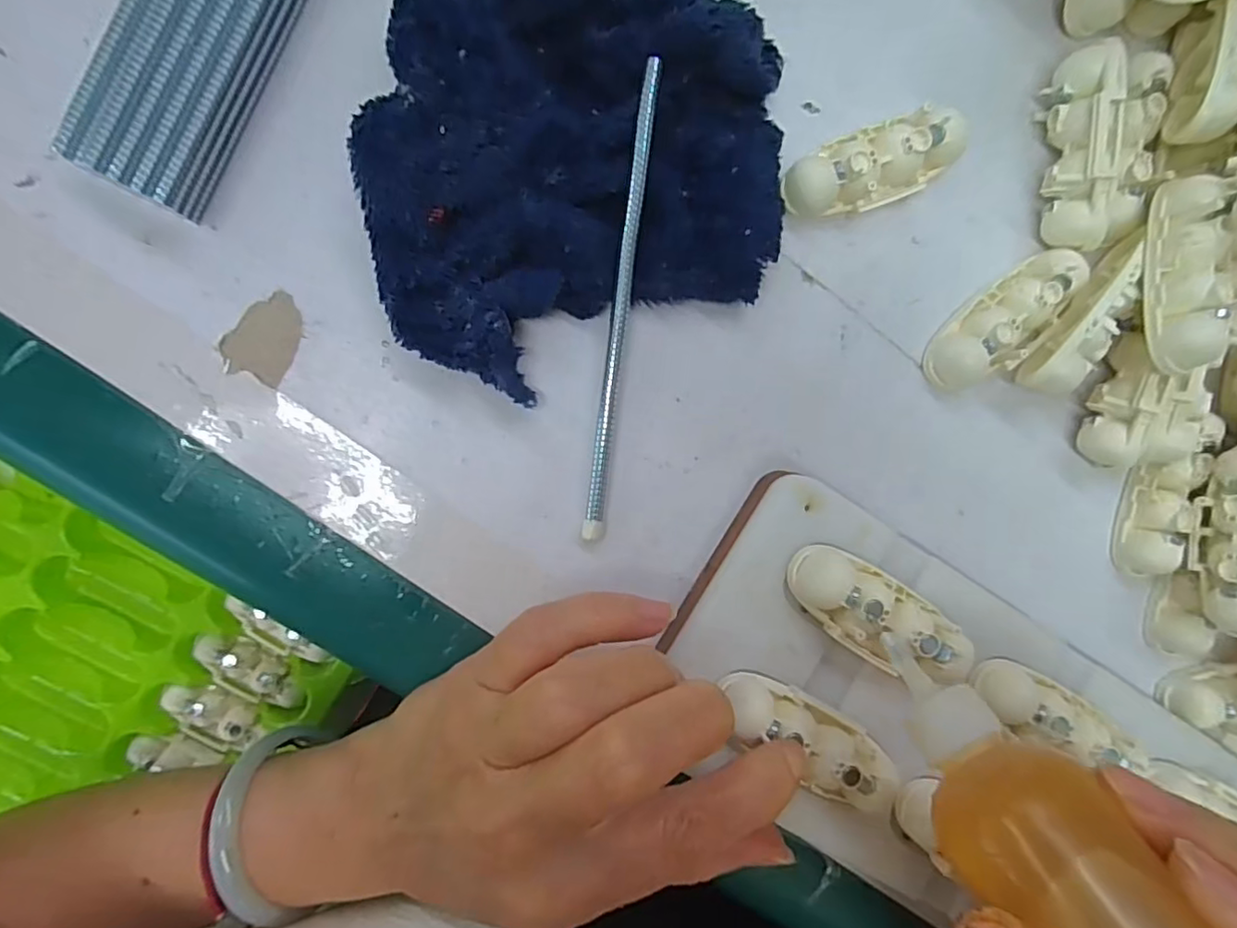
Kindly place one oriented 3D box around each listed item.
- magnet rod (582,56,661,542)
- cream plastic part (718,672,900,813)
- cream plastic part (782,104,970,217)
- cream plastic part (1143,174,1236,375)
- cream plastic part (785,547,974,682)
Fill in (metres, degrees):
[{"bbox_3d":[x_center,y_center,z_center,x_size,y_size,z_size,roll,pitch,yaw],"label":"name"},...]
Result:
[{"bbox_3d":[0.001,-0.047,0.192,0.007,0.004,0.143,6,93,-8],"label":"magnet rod"},{"bbox_3d":[0.057,0.084,0.188,0.057,0.016,0.019,33,94,-3],"label":"cream plastic part"},{"bbox_3d":[0.082,-0.096,0.203,0.059,0.017,0.023,-22,96,-6],"label":"cream plastic part"},{"bbox_3d":[0.177,-0.060,0.191,0.021,0.016,0.061,5,81,-5],"label":"cream plastic part"},{"bbox_3d":[0.079,0.047,0.191,0.059,0.015,0.024,32,89,-9],"label":"cream plastic part"}]

